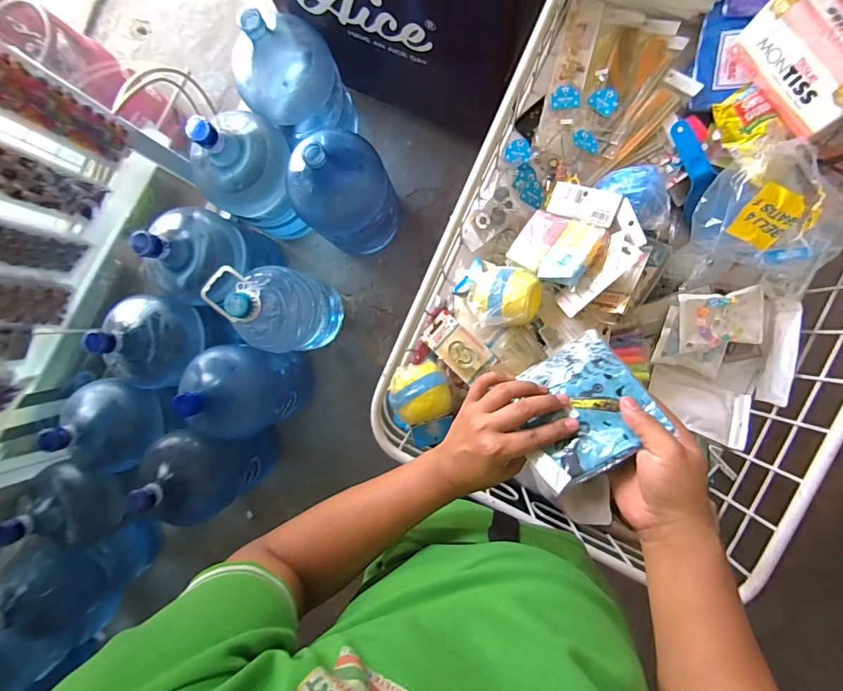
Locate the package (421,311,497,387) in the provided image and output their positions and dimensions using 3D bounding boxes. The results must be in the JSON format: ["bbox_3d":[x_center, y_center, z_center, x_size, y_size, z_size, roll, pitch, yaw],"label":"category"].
[{"bbox_3d":[0.065,0.004,0.730,0.070,0.012,0.133,-46,69,3],"label":"package"}]

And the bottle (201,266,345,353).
[{"bbox_3d":[-0.385,-0.092,1.130,0.198,0.443,0.239,17,93,6],"label":"bottle"}]

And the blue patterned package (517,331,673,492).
[{"bbox_3d":[0.155,0.061,0.407,0.128,0.014,0.125,-33,55,7],"label":"blue patterned package"}]

